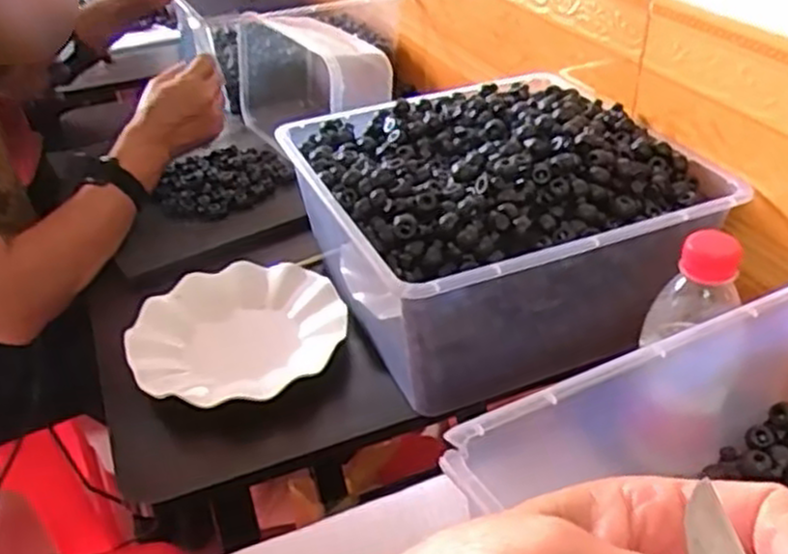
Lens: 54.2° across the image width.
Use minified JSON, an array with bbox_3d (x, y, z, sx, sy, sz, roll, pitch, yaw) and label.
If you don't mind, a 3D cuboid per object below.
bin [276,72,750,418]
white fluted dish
[{"bbox_3d":[0.085,-0.053,0.660,0.286,0.150,0.274,-16,37,-17],"label":"bin"},{"bbox_3d":[-0.132,0.049,0.654,0.170,0.027,0.170,-2,35,2],"label":"white fluted dish"}]

